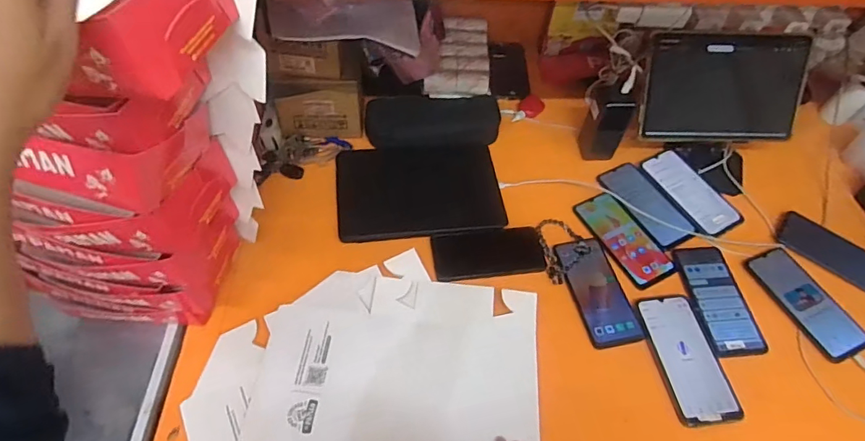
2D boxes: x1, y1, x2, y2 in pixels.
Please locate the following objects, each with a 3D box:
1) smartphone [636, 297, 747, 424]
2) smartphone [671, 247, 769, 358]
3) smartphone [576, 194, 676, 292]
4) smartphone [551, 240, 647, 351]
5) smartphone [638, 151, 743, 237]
[{"bbox_3d":[0.335,0.176,0.621,0.077,0.009,0.168,-5,56,-7],"label":"smartphone"},{"bbox_3d":[0.405,0.110,0.667,0.076,0.010,0.160,-4,56,-7],"label":"smartphone"},{"bbox_3d":[0.291,0.024,0.719,0.069,0.011,0.161,-30,62,-2],"label":"smartphone"},{"bbox_3d":[0.237,0.099,0.676,0.078,0.010,0.160,-7,56,-9],"label":"smartphone"},{"bbox_3d":[0.432,-0.050,0.783,0.080,0.016,0.164,-26,66,-8],"label":"smartphone"}]

